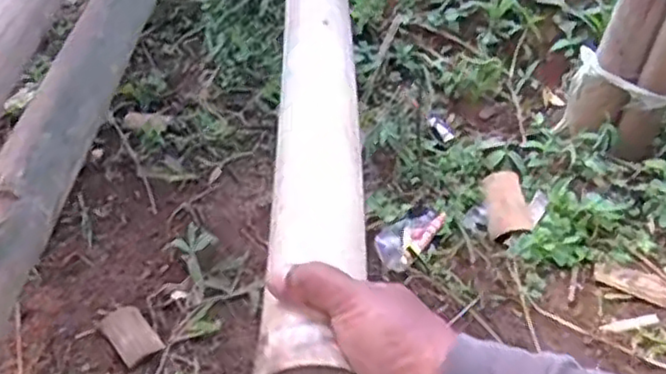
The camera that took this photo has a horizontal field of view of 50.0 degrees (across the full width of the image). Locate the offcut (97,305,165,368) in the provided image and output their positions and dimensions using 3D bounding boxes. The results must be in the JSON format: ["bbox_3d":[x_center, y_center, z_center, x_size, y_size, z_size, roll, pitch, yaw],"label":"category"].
[{"bbox_3d":[-0.206,0.151,0.734,0.044,0.005,0.072,-27,47,-33],"label":"offcut"}]

